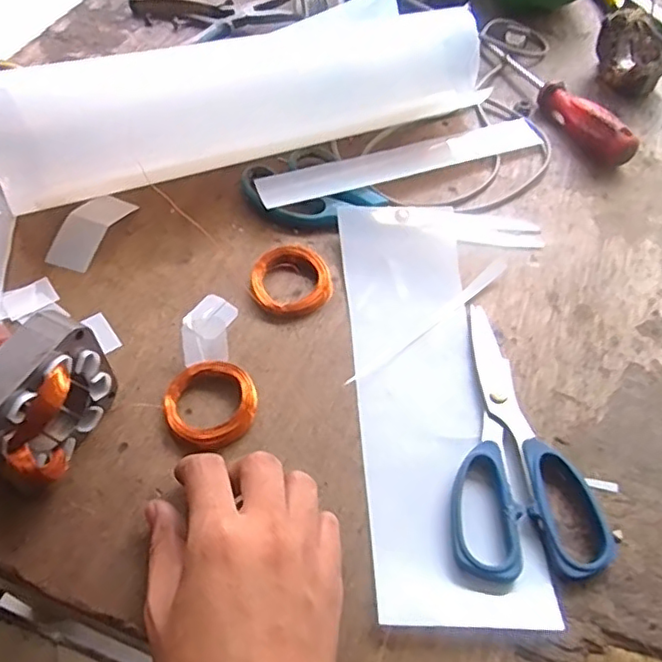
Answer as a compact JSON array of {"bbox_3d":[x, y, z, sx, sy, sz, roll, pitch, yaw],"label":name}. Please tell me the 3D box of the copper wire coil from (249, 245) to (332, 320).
[{"bbox_3d":[-0.028,-0.036,0.423,0.056,0.012,0.058,1,55,-2],"label":"copper wire coil"}]

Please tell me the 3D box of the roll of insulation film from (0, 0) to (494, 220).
[{"bbox_3d":[-0.070,-0.192,0.479,0.390,0.073,0.102,-18,58,-14],"label":"roll of insulation film"}]

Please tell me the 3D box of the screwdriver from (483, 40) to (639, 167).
[{"bbox_3d":[0.207,-0.217,0.550,0.027,0.036,0.194,-18,58,-14],"label":"screwdriver"}]

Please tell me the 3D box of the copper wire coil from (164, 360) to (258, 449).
[{"bbox_3d":[-0.073,0.043,0.365,0.054,0.010,0.057,1,55,-2],"label":"copper wire coil"}]

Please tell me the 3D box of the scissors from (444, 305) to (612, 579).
[{"bbox_3d":[0.105,0.058,0.363,0.084,0.012,0.177,-2,55,-4],"label":"scissors"}]

